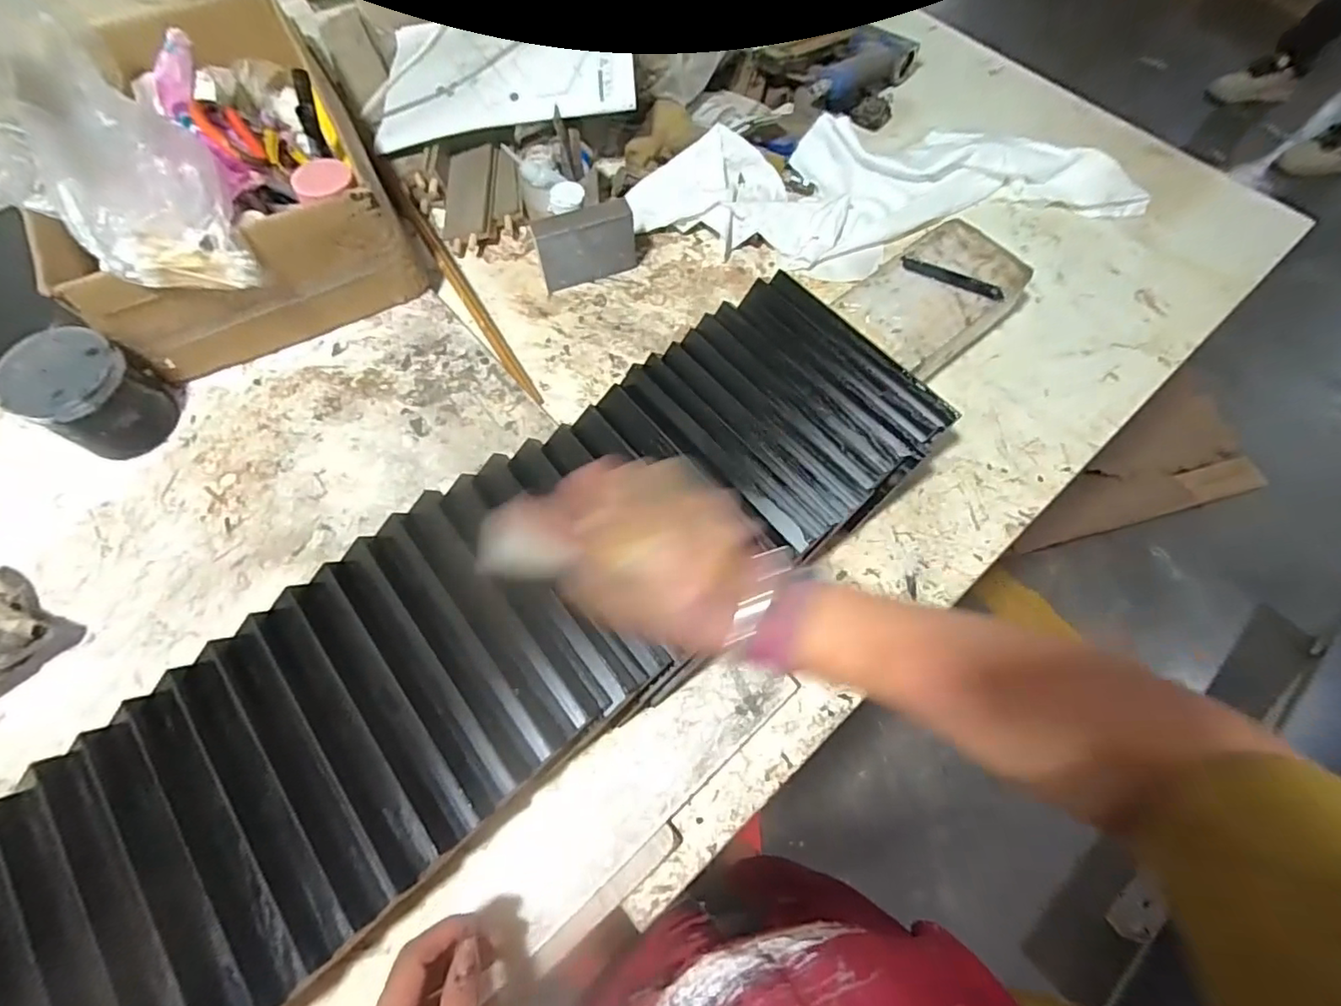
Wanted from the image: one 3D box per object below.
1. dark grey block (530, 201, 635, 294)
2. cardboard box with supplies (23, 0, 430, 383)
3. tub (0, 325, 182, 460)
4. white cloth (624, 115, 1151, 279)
[{"bbox_3d":[-0.087,-0.262,0.594,0.097,0.071,0.036,-24,69,-12],"label":"dark grey block"},{"bbox_3d":[-0.435,-0.323,0.557,0.254,0.152,0.352,-28,70,-14],"label":"cardboard box with supplies"},{"bbox_3d":[-0.474,-0.088,0.481,0.083,0.079,0.077,1,66,-2],"label":"tub"},{"bbox_3d":[0.229,-0.356,0.657,0.563,0.054,0.191,-13,67,-8],"label":"white cloth"}]

